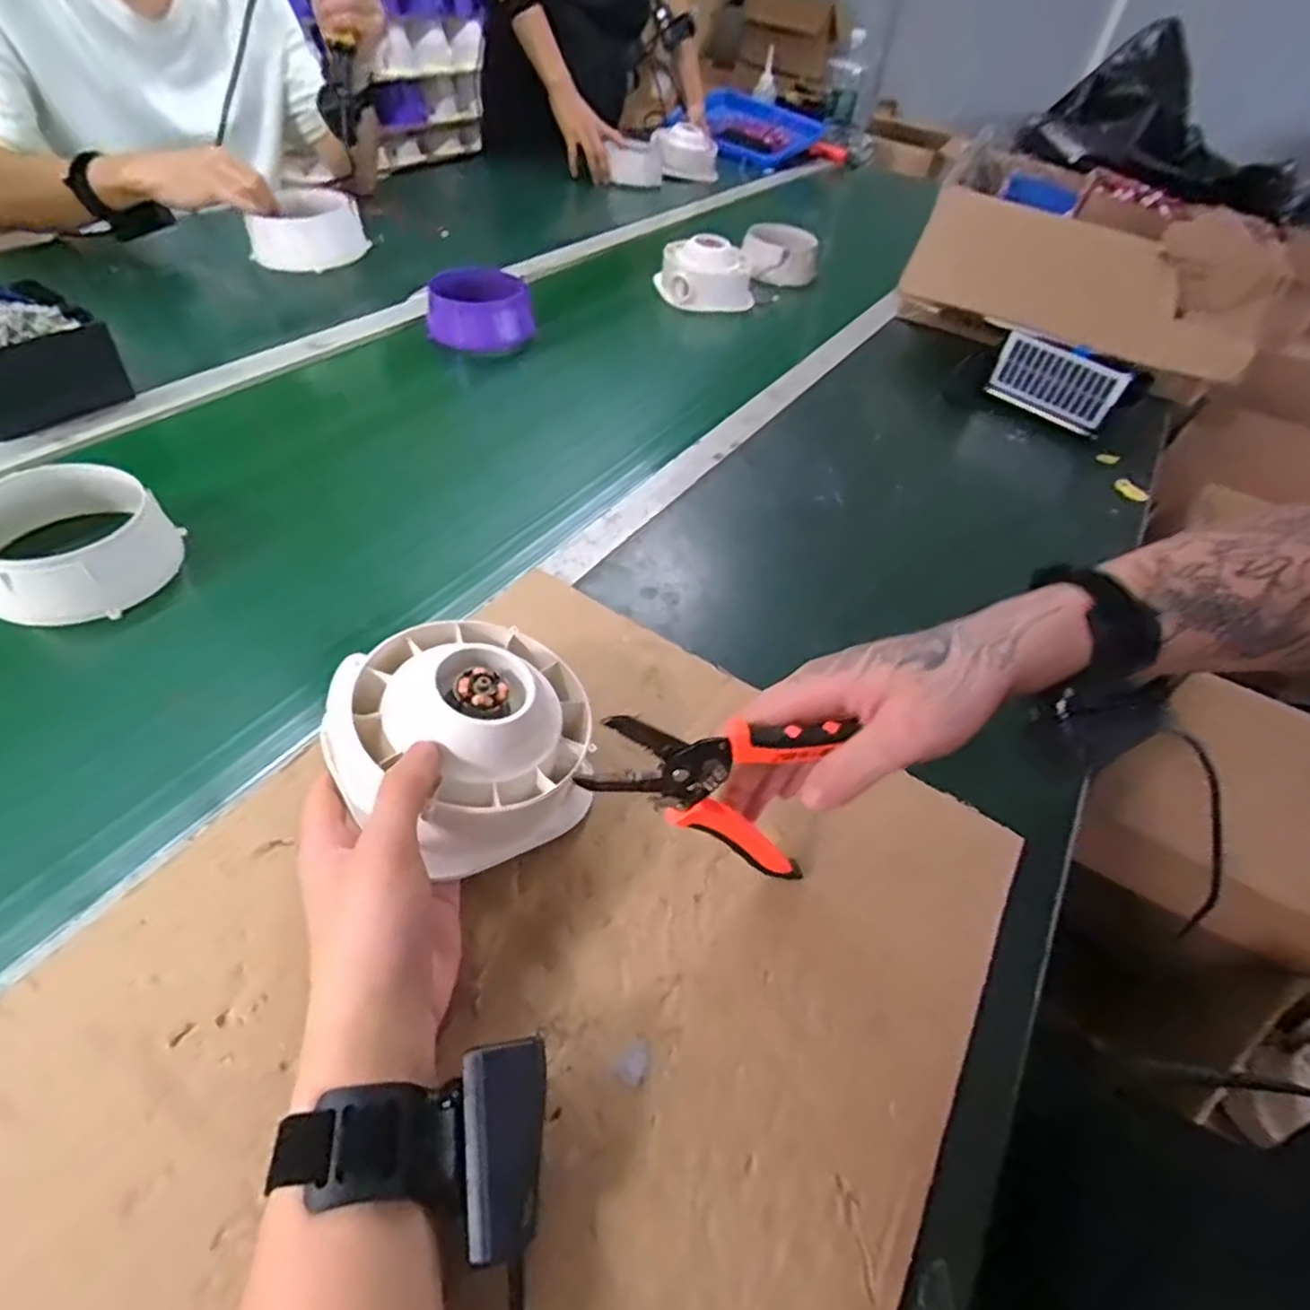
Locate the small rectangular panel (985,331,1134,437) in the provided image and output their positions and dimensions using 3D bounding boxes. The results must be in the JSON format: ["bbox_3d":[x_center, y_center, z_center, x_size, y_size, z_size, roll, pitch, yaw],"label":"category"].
[{"bbox_3d":[0.507,-0.344,0.863,0.145,0.084,0.024,26,45,12],"label":"small rectangular panel"}]

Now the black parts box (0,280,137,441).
[{"bbox_3d":[-0.587,-0.272,0.619,0.143,0.077,0.126,31,51,16],"label":"black parts box"}]

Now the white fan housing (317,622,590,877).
[{"bbox_3d":[-0.102,0.041,0.381,0.135,0.075,0.135,14,42,-13],"label":"white fan housing"}]

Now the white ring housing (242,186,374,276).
[{"bbox_3d":[-0.418,-0.508,0.812,0.126,0.061,0.098,-21,56,-26],"label":"white ring housing"}]

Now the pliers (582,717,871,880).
[{"bbox_3d":[0.027,0.073,0.348,0.120,0.113,0.024,2,47,-4],"label":"pliers"}]

